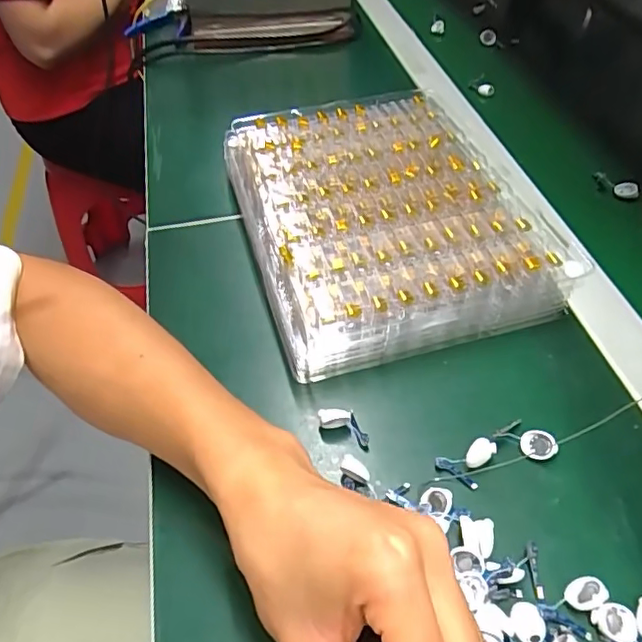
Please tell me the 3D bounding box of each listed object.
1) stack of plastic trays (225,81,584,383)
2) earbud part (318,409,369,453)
[{"bbox_3d":[0.043,-0.085,0.450,0.205,0.054,0.266,-14,50,-12],"label":"stack of plastic trays"},{"bbox_3d":[0.016,0.063,0.342,0.034,0.016,0.013,23,53,21],"label":"earbud part"}]

